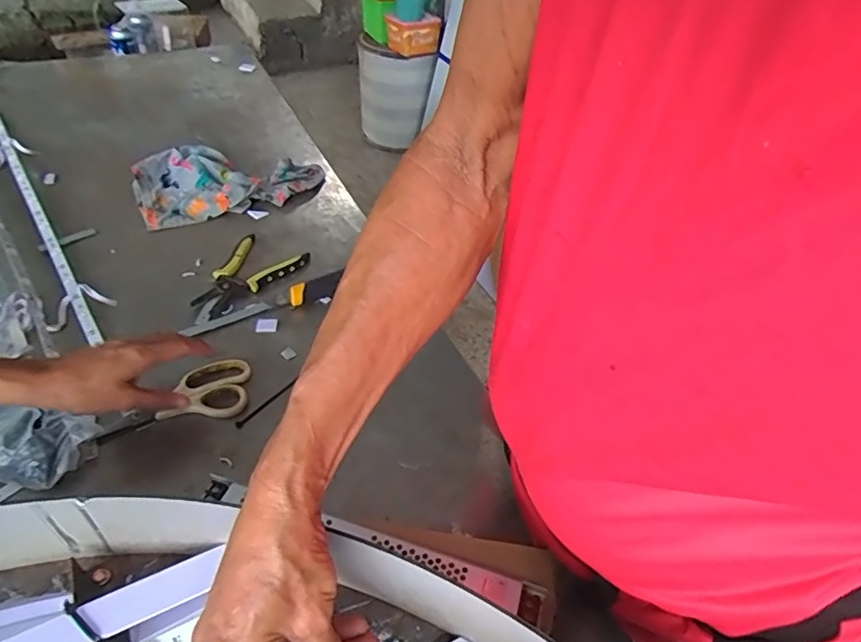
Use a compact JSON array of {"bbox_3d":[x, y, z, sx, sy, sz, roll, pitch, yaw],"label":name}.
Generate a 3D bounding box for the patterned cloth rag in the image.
[{"bbox_3d":[-0.337,-0.244,0.933,0.294,0.036,0.203,-12,46,-18],"label":"patterned cloth rag"}]

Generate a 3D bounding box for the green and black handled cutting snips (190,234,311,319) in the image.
[{"bbox_3d":[-0.250,-0.063,0.755,0.109,0.011,0.166,17,44,12],"label":"green and black handled cutting snips"}]

